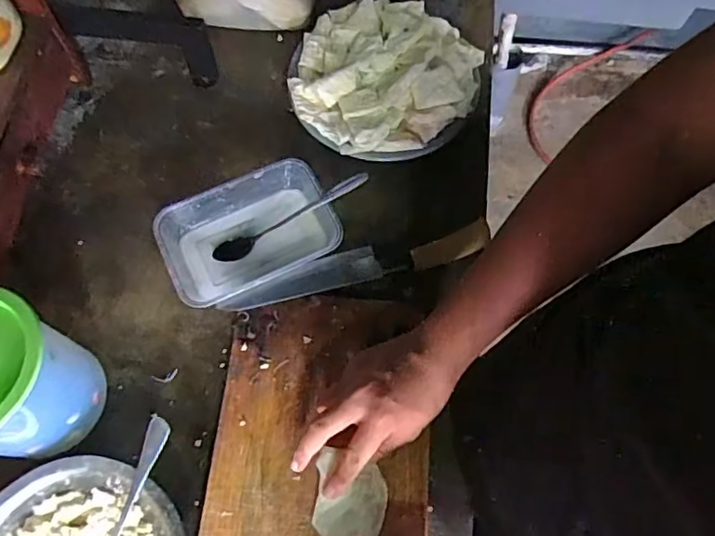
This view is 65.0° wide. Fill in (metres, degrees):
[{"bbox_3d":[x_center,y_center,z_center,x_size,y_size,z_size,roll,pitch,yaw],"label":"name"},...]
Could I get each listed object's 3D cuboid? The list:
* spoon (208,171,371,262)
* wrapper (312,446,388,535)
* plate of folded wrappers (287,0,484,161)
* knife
[{"bbox_3d":[-0.069,-0.052,0.584,0.177,0.022,0.025,-28,67,4],"label":"spoon"},{"bbox_3d":[-0.005,0.196,0.479,0.060,0.012,0.076,5,76,-6],"label":"wrapper"},{"bbox_3d":[0.026,-0.218,0.647,0.205,0.061,0.204,0,67,1],"label":"plate of folded wrappers"},{"bbox_3d":[0.001,-0.003,0.568,0.270,0.019,0.035,-14,68,-5],"label":"knife"}]

